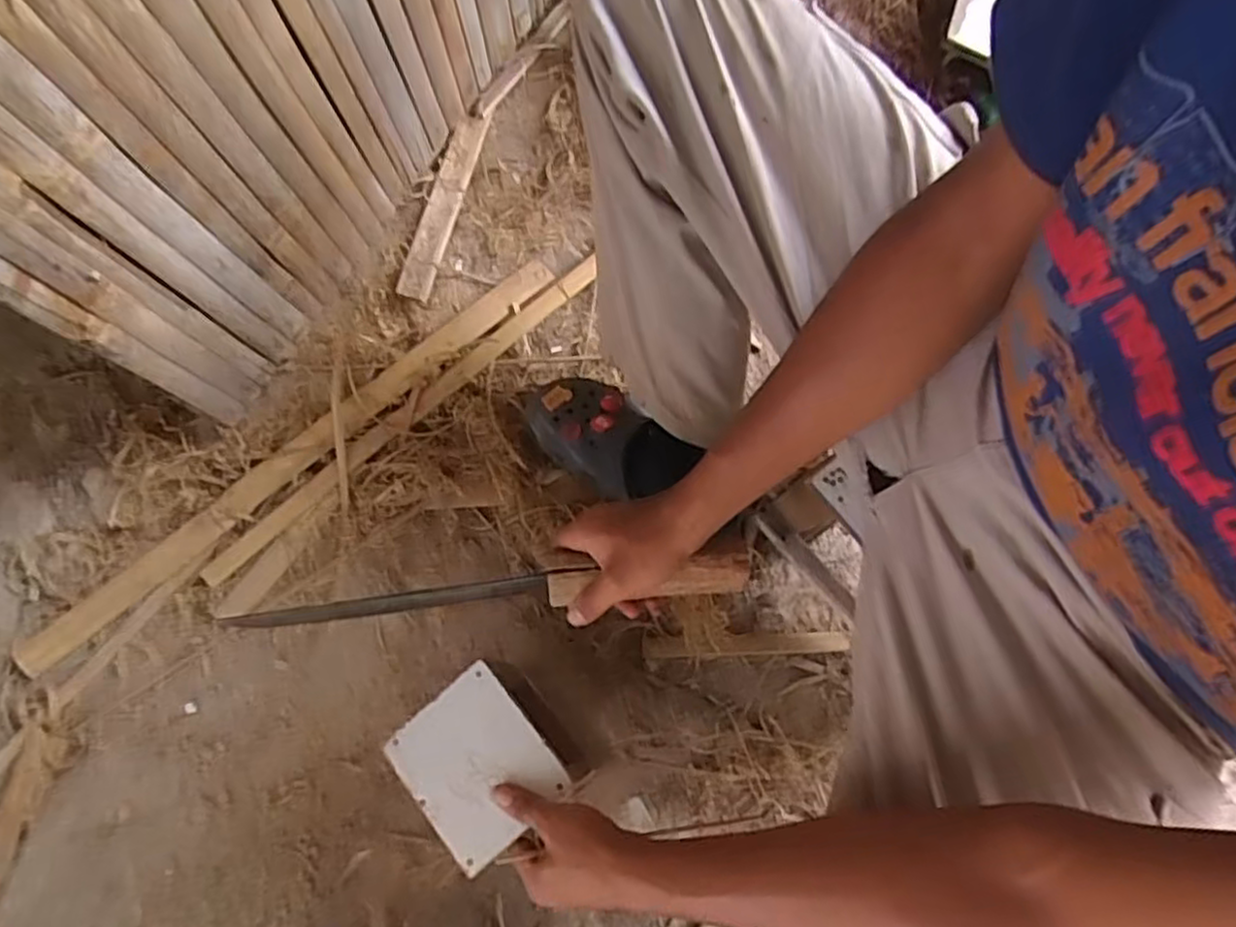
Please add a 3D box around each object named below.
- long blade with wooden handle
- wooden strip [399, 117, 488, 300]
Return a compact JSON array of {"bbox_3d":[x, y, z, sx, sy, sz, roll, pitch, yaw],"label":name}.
[{"bbox_3d":[-0.087,0.095,0.535,0.371,0.037,0.037,-6,72,-2],"label":"long blade with wooden handle"},{"bbox_3d":[-0.197,-0.297,0.822,0.033,0.015,0.240,17,75,-10],"label":"wooden strip"}]

